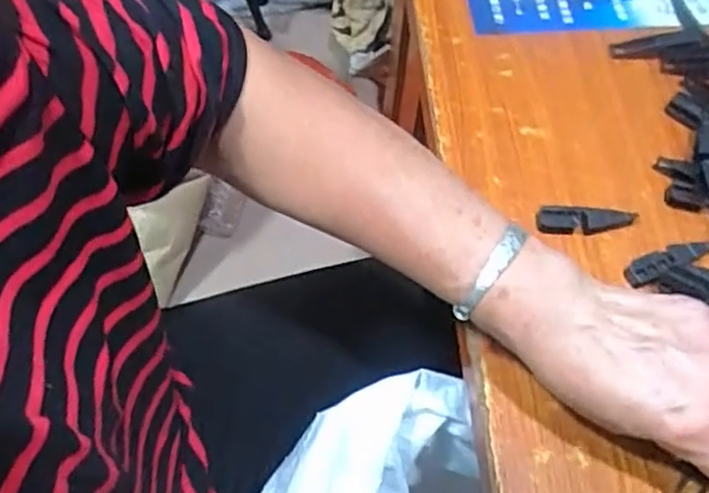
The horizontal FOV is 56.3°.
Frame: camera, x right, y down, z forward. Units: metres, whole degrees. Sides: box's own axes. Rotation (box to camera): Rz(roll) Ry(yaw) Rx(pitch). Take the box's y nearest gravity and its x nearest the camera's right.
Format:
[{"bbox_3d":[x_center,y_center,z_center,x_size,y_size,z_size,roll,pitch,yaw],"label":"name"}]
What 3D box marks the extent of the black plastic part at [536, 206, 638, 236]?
[{"bbox_3d":[0.158,-0.017,0.449,0.069,0.015,0.016,1,61,-2],"label":"black plastic part"}]

